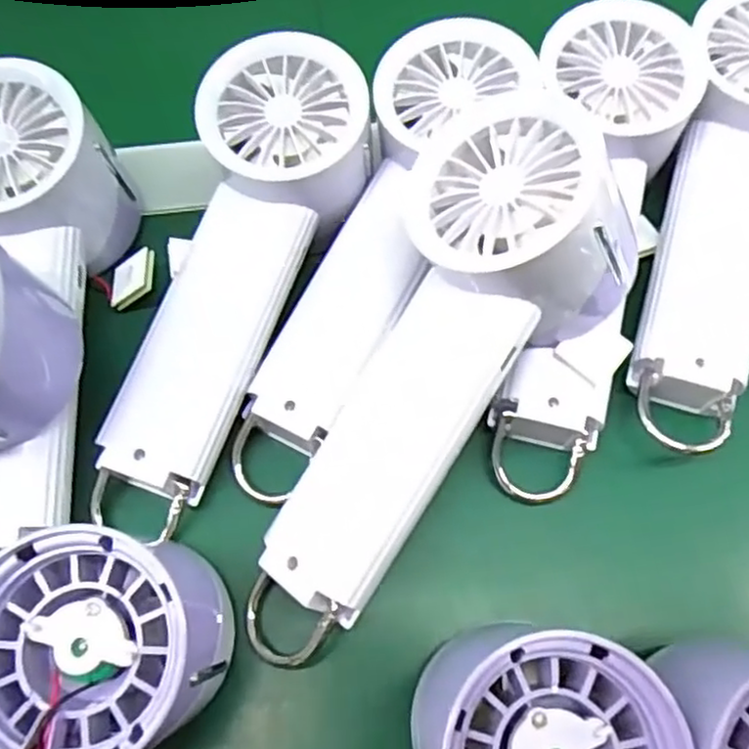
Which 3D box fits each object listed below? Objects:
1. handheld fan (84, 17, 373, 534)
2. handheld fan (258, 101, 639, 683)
[{"bbox_3d":[-0.051,-0.037,0.256,0.066,0.063,0.180,18,66,7],"label":"handheld fan"},{"bbox_3d":[0.018,0.007,0.234,0.078,0.058,0.200,29,92,12],"label":"handheld fan"}]

